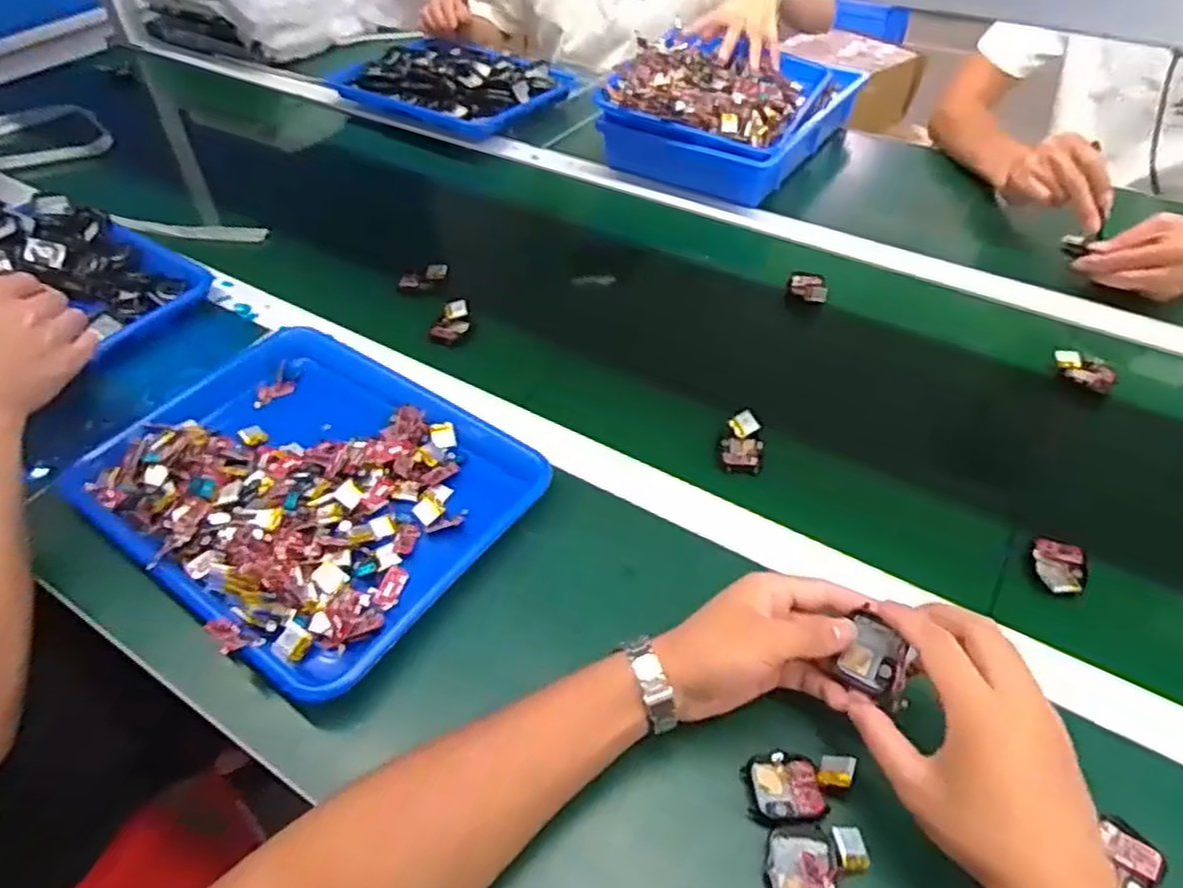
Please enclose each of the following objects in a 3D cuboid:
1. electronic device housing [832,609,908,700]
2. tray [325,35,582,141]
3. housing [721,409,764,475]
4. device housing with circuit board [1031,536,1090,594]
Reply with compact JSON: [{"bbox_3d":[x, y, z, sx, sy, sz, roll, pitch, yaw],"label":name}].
[{"bbox_3d":[0.162,0.124,0.428,0.008,0.043,0.035,17,8,-46],"label":"electronic device housing"},{"bbox_3d":[-0.218,-0.559,1.138,0.350,0.047,0.227,25,52,24],"label":"tray"},{"bbox_3d":[0.130,-0.002,0.632,0.033,0.020,0.053,9,47,11],"label":"housing"},{"bbox_3d":[0.345,0.090,0.547,0.038,0.014,0.051,23,51,22],"label":"device housing with circuit board"}]

